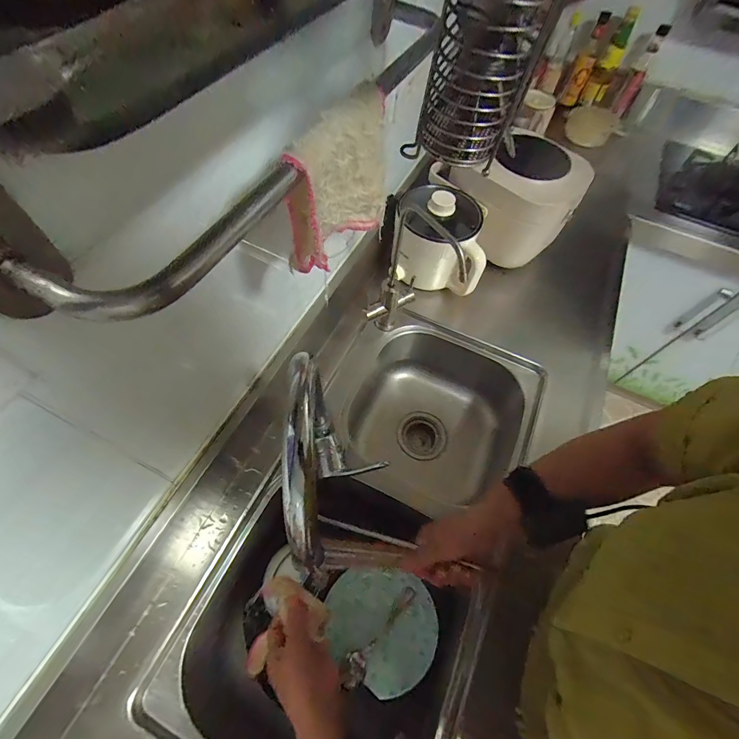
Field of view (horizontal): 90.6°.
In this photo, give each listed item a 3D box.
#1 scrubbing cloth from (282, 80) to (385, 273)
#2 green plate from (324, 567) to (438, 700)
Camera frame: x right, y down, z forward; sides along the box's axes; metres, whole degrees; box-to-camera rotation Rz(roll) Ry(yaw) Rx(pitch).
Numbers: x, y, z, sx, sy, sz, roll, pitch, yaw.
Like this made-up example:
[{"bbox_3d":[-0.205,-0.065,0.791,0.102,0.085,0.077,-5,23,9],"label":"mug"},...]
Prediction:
[{"bbox_3d":[-0.021,-0.156,0.312,0.045,0.100,0.139,26,62,10],"label":"scrubbing cloth"},{"bbox_3d":[0.017,0.395,0.561,0.167,0.016,0.154,4,60,-3],"label":"green plate"}]

